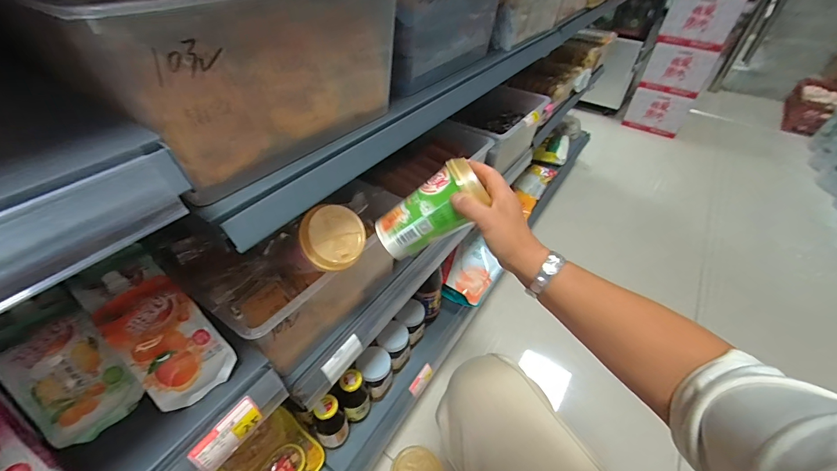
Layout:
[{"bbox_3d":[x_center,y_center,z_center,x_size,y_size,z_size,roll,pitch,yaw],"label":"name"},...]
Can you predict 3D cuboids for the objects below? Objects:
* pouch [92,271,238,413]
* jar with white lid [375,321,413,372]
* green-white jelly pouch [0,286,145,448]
[{"bbox_3d":[-0.280,0.106,0.390,0.160,0.031,0.078,48,51,6],"label":"pouch"},{"bbox_3d":[-0.053,0.247,0.801,0.066,0.079,0.066,-32,53,-32],"label":"jar with white lid"},{"bbox_3d":[-0.360,0.128,0.363,0.077,0.033,0.157,-35,83,-35],"label":"green-white jelly pouch"}]

